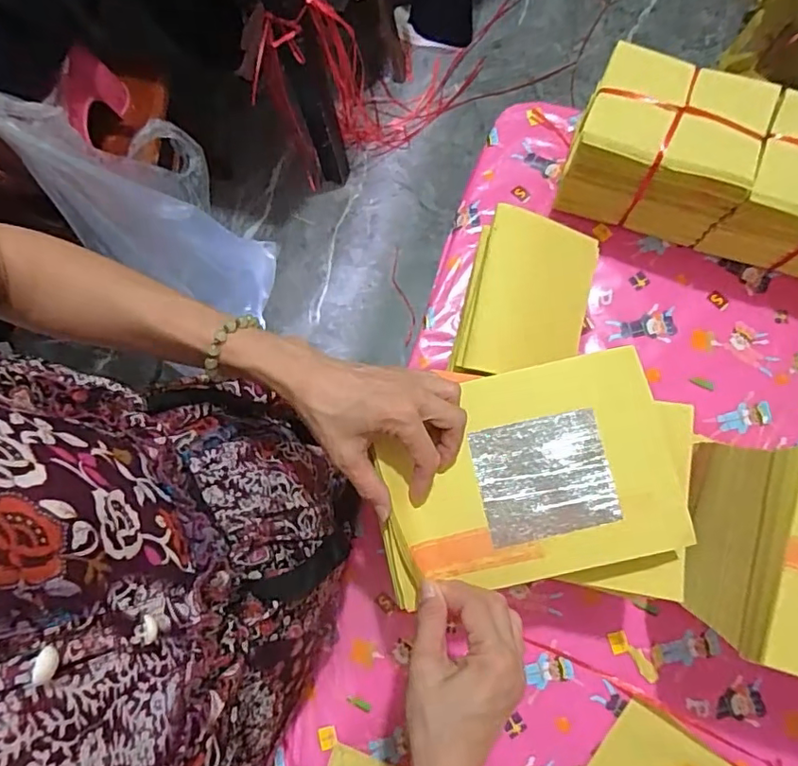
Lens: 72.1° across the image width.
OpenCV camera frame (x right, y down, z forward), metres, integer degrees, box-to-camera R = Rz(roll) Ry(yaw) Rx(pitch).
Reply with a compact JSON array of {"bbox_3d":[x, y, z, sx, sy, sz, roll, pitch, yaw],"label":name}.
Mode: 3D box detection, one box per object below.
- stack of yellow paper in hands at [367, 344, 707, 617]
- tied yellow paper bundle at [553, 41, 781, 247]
[{"bbox_3d":[0.098,0.071,0.429,0.228,0.026,0.159,-11,75,-2],"label":"stack of yellow paper in hands"},{"bbox_3d":[0.276,-0.247,0.592,0.165,0.129,0.119,18,82,7],"label":"tied yellow paper bundle"}]

